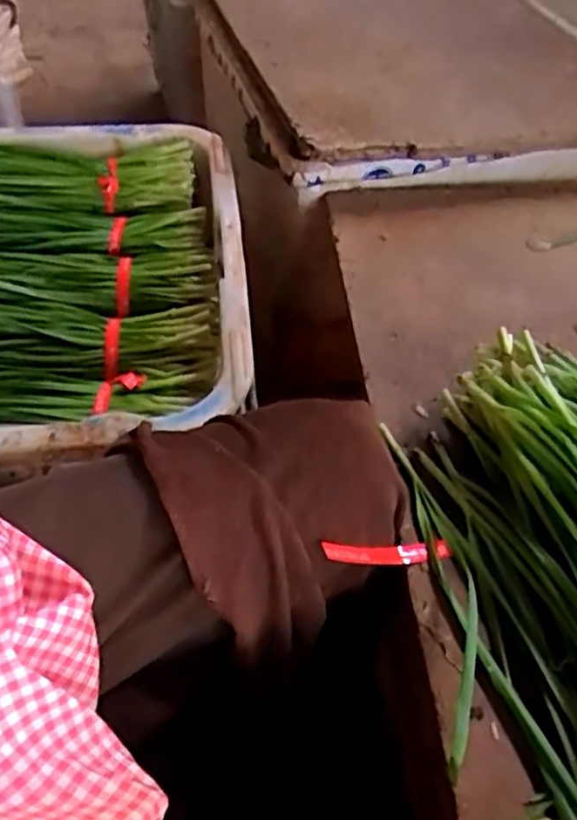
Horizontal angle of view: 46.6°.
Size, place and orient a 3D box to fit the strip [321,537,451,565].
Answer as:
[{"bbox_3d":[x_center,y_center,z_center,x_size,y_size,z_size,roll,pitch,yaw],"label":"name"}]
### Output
[{"bbox_3d":[0.060,0.088,0.415,0.089,0.012,0.011,5,47,-26],"label":"strip"}]

